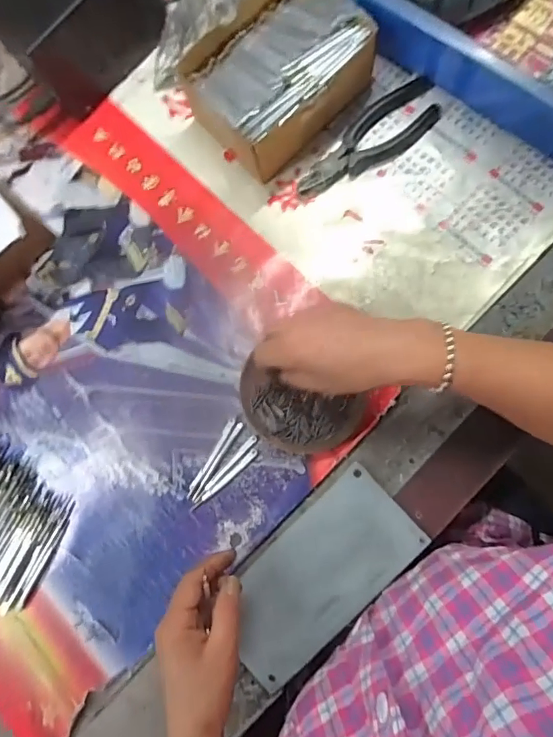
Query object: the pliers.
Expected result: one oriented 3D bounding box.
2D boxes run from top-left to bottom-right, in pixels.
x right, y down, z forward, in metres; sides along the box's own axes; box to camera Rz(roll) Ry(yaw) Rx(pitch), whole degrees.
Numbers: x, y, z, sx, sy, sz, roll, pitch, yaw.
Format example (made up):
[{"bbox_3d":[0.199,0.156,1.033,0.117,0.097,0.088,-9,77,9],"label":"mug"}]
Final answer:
[{"bbox_3d":[0.096,-0.230,0.493,0.168,0.016,0.056,-42,81,0],"label":"pliers"}]

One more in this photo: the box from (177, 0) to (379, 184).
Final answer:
[{"bbox_3d":[-0.002,-0.293,0.485,0.168,0.069,0.130,-42,81,0],"label":"box"}]

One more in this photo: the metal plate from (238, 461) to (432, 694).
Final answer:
[{"bbox_3d":[0.036,0.188,0.443,0.194,0.006,0.096,-44,73,0],"label":"metal plate"}]

